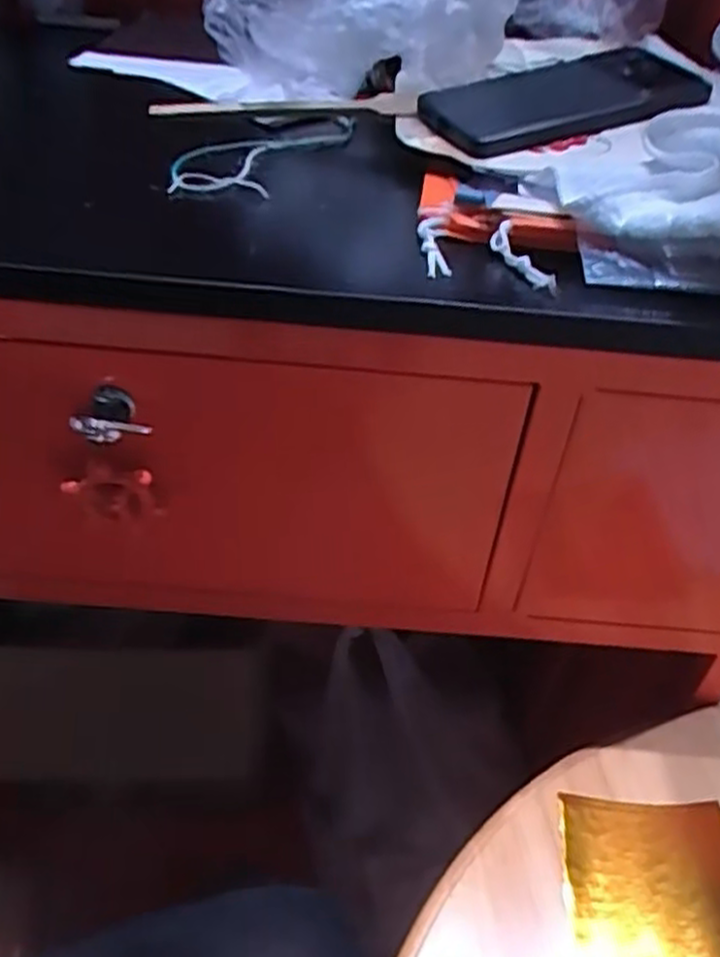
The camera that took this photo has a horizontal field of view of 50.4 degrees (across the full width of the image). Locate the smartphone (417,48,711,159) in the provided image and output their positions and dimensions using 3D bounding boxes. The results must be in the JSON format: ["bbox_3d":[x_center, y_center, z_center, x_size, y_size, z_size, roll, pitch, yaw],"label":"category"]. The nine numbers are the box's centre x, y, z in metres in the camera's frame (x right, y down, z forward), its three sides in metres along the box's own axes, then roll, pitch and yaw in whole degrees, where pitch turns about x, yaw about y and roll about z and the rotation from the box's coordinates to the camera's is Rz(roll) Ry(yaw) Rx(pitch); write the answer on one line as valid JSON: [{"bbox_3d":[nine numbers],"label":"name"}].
[{"bbox_3d":[0.122,-0.228,0.459,0.169,0.012,0.087,-20,51,-14],"label":"smartphone"}]

